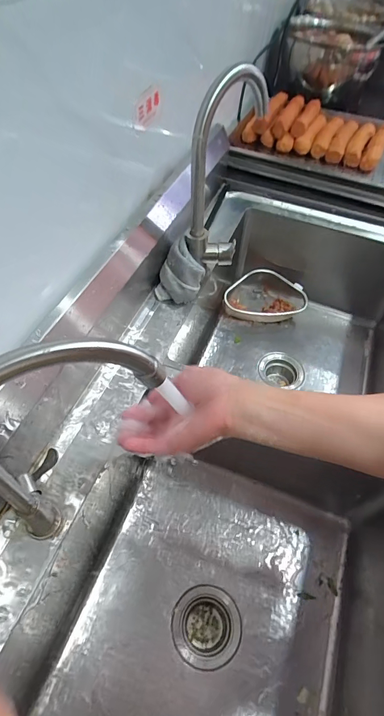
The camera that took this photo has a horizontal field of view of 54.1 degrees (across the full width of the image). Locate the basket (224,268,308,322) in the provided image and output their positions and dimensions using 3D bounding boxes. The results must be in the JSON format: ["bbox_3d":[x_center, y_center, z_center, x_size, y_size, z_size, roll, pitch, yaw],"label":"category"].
[{"bbox_3d":[0.198,-0.160,1.028,0.220,0.089,0.118,5,52,-1],"label":"basket"}]

